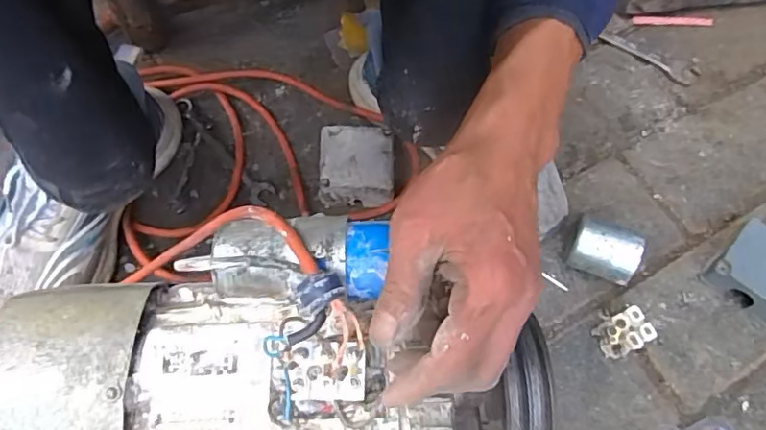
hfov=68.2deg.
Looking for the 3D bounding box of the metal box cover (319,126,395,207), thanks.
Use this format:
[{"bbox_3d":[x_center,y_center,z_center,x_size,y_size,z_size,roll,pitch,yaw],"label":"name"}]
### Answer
[{"bbox_3d":[-0.027,-0.046,0.566,0.072,0.039,0.083,1,63,-4],"label":"metal box cover"}]

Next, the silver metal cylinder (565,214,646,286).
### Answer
[{"bbox_3d":[0.204,0.035,0.531,0.059,0.052,0.048,21,63,7],"label":"silver metal cylinder"}]

